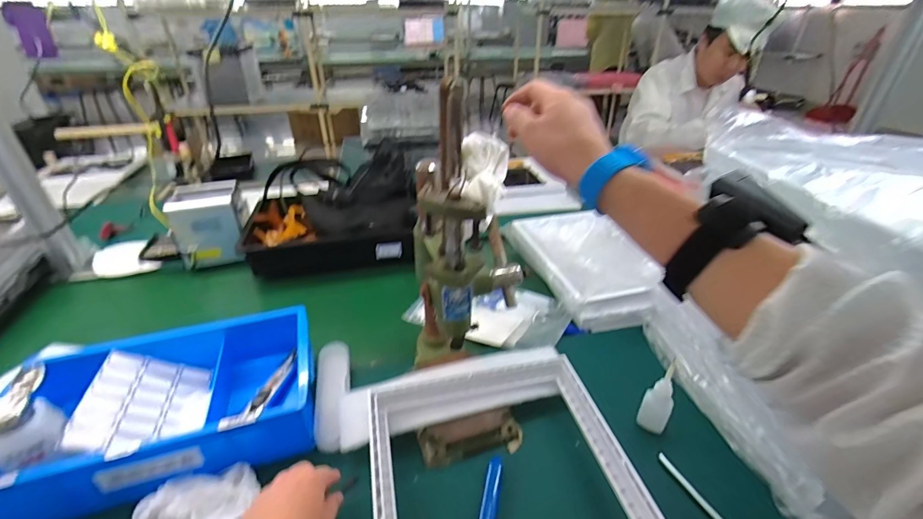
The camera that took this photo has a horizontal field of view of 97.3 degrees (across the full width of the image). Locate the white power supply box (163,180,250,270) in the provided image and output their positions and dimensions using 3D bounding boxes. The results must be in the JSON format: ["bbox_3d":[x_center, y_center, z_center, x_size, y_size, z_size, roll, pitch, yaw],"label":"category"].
[{"bbox_3d":[-0.537,-0.076,0.877,0.132,0.141,0.121,-12,34,-19],"label":"white power supply box"}]

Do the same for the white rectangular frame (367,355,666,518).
[{"bbox_3d":[0.051,0.244,0.428,0.284,0.040,0.351,-8,33,-12],"label":"white rectangular frame"}]

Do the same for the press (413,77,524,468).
[{"bbox_3d":[0.011,0.036,0.478,0.123,0.401,0.174,-2,32,-2],"label":"press"}]

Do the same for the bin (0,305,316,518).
[{"bbox_3d":[-0.374,0.177,0.530,0.348,0.075,0.209,-10,33,-15],"label":"bin"}]

